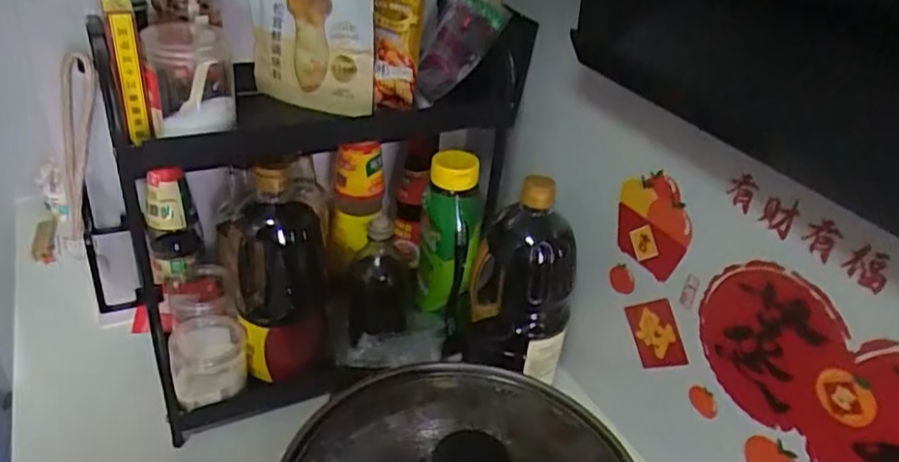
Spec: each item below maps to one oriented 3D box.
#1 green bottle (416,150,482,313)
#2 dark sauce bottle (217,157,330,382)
[{"bbox_3d":[0.001,0.003,0.760,0.062,0.185,0.063,5,33,-2],"label":"green bottle"},{"bbox_3d":[-0.183,0.048,0.686,0.101,0.243,0.086,-3,34,-13],"label":"dark sauce bottle"}]

